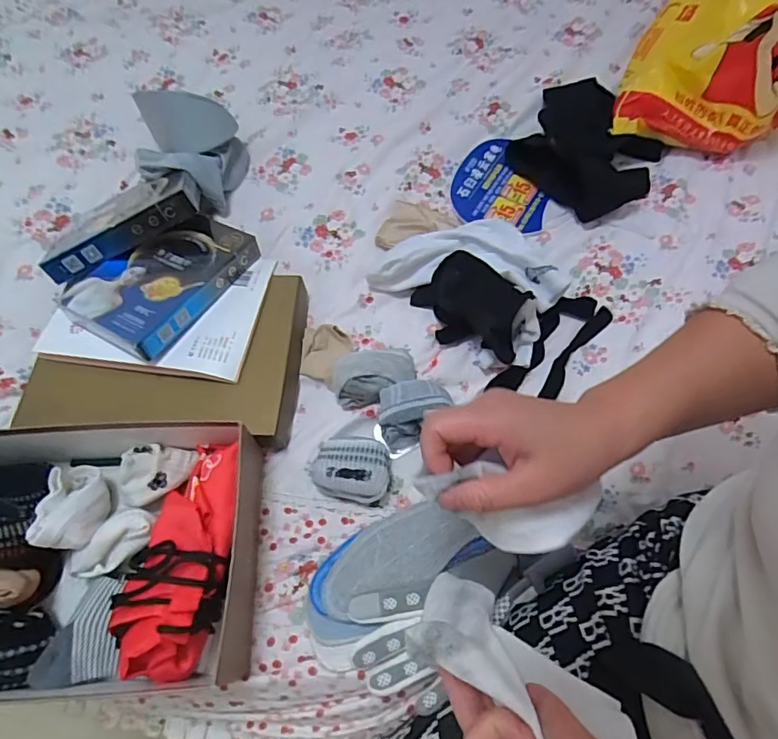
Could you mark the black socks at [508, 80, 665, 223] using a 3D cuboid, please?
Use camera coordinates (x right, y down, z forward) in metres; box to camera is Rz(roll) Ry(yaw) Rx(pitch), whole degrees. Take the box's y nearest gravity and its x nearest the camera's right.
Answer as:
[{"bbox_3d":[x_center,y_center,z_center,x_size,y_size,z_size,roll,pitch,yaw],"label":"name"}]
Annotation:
[{"bbox_3d":[0.278,-0.319,0.719,0.207,0.028,0.210,-40,70,-15],"label":"black socks"}]

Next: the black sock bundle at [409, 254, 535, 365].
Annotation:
[{"bbox_3d":[0.096,-0.076,0.597,0.147,0.058,0.090,37,71,17],"label":"black sock bundle"}]

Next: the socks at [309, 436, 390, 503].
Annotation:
[{"bbox_3d":[-0.041,0.103,0.538,0.082,0.034,0.059,7,66,5],"label":"socks"}]

